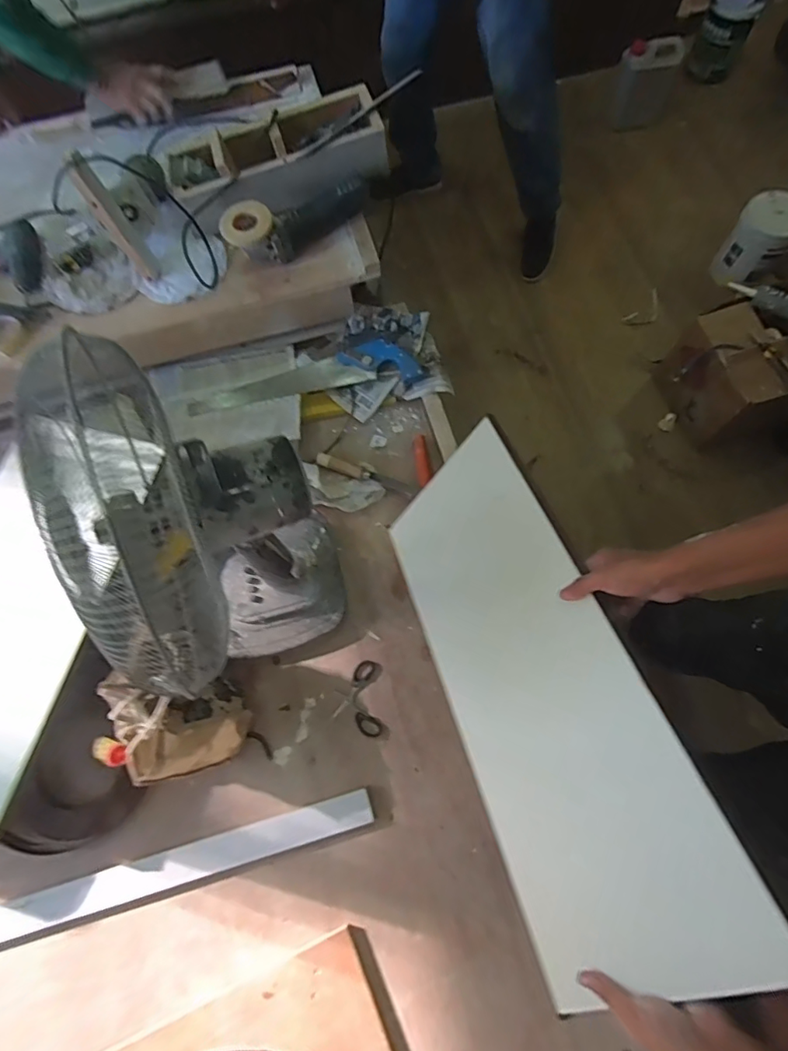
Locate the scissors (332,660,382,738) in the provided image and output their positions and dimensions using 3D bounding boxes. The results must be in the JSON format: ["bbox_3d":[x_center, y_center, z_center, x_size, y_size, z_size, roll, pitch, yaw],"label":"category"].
[{"bbox_3d":[-0.067,0.312,0.929,0.080,0.009,0.128,-5,73,1],"label":"scissors"}]

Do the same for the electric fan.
[{"bbox_3d":[-0.234,0.020,0.768,0.256,0.479,0.377,-30,74,-7],"label":"electric fan"}]

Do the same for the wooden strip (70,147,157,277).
[{"bbox_3d":[-0.503,-0.544,0.927,0.039,0.205,0.027,-38,42,-9],"label":"wooden strip"}]

